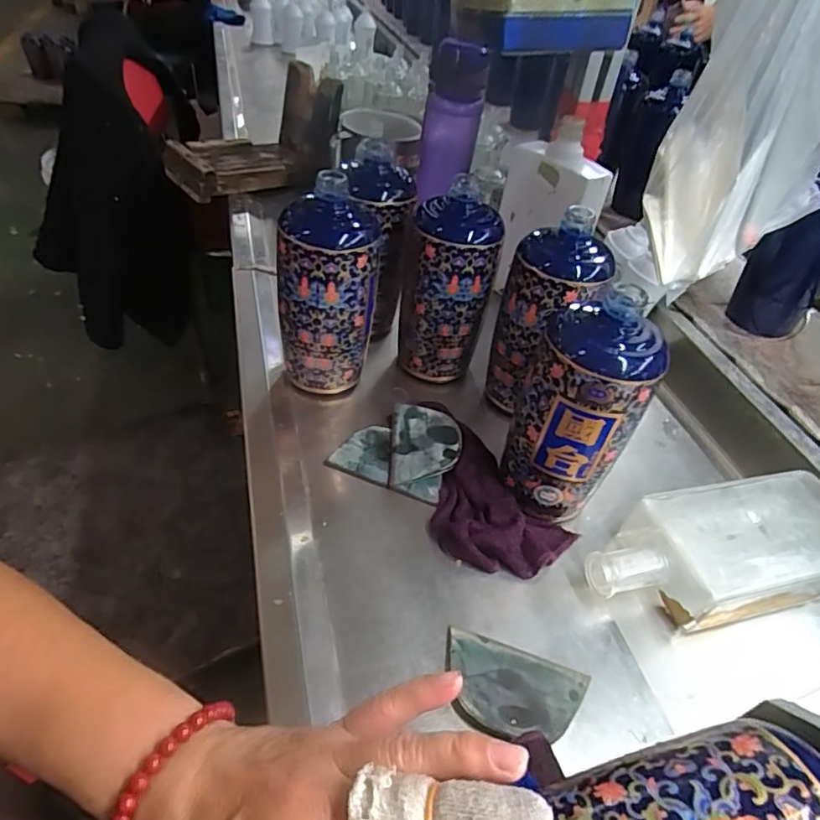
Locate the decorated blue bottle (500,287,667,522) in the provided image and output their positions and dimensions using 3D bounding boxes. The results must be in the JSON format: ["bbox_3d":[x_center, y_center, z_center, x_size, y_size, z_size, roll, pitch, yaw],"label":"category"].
[{"bbox_3d":[0.117,0.002,0.404,0.070,0.167,0.073,-16,50,-20],"label":"decorated blue bottle"}]

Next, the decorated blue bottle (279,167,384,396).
[{"bbox_3d":[-0.070,-0.101,0.481,0.078,0.167,0.066,17,47,11],"label":"decorated blue bottle"}]

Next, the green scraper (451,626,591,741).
[{"bbox_3d":[0.064,0.173,0.344,0.088,0.004,0.055,17,35,6],"label":"green scraper"}]

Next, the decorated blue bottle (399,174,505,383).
[{"bbox_3d":[0.034,-0.113,0.527,0.082,0.166,0.071,7,46,1],"label":"decorated blue bottle"}]

